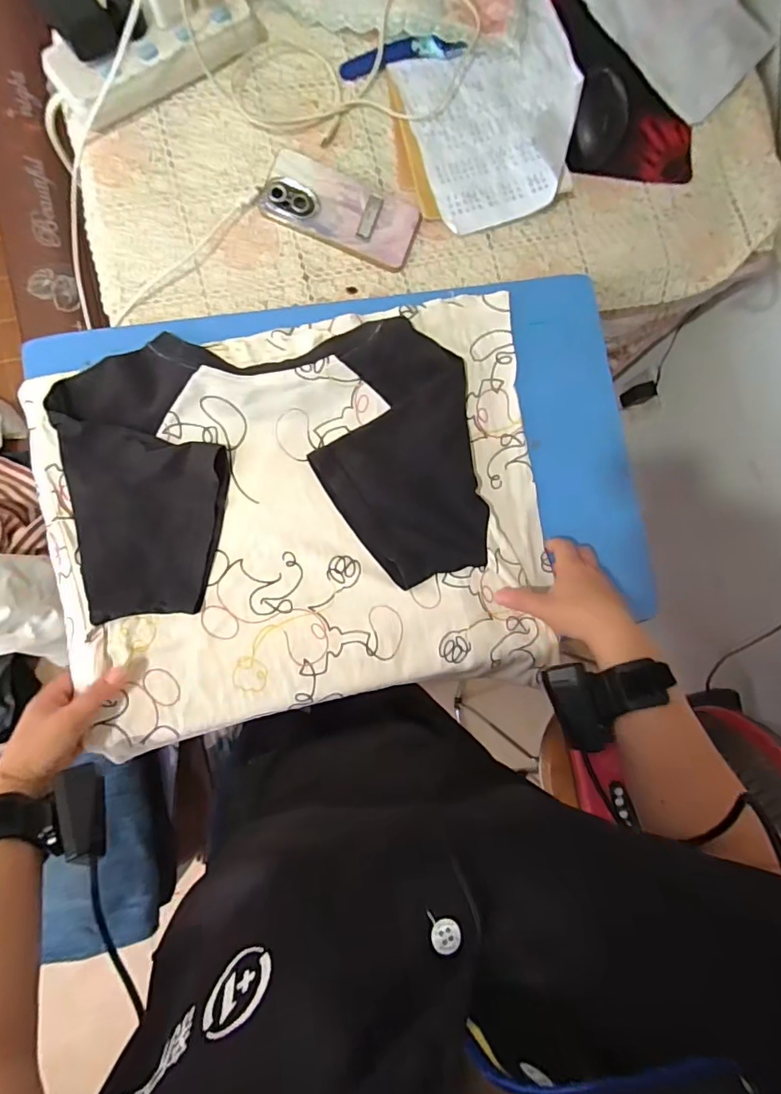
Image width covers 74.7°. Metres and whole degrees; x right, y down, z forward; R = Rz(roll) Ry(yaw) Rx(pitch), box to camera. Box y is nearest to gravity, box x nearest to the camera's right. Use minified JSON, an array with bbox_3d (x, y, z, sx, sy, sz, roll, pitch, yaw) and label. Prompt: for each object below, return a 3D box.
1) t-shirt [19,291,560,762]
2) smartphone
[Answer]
[{"bbox_3d":[-0.081,-0.033,0.509,0.475,0.033,0.381,-9,86,-8],"label":"t-shirt"},{"bbox_3d":[-0.052,-0.361,0.546,0.160,0.011,0.077,22,83,-6],"label":"smartphone"}]

